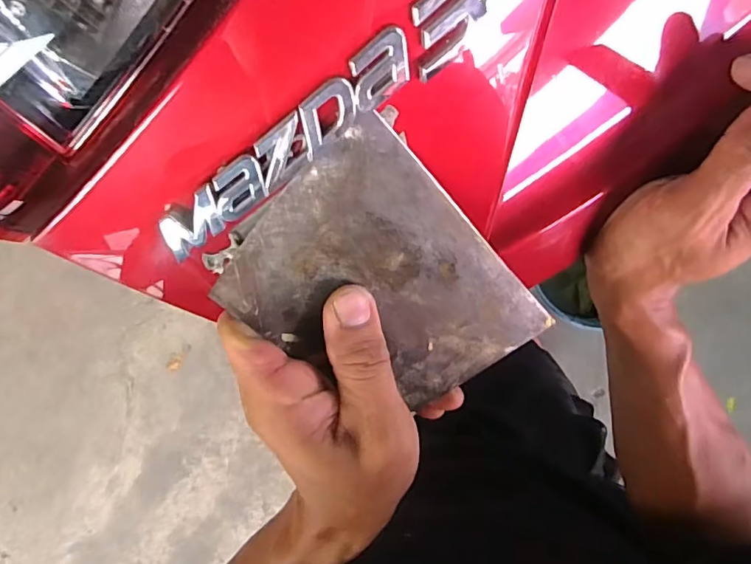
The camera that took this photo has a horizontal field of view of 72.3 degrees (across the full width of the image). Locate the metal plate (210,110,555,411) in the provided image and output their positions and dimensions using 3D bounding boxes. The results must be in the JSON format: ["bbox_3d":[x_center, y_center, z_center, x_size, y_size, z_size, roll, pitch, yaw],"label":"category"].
[{"bbox_3d":[0.007,0.007,0.227,0.094,0.011,0.132,-44,117,8],"label":"metal plate"}]

